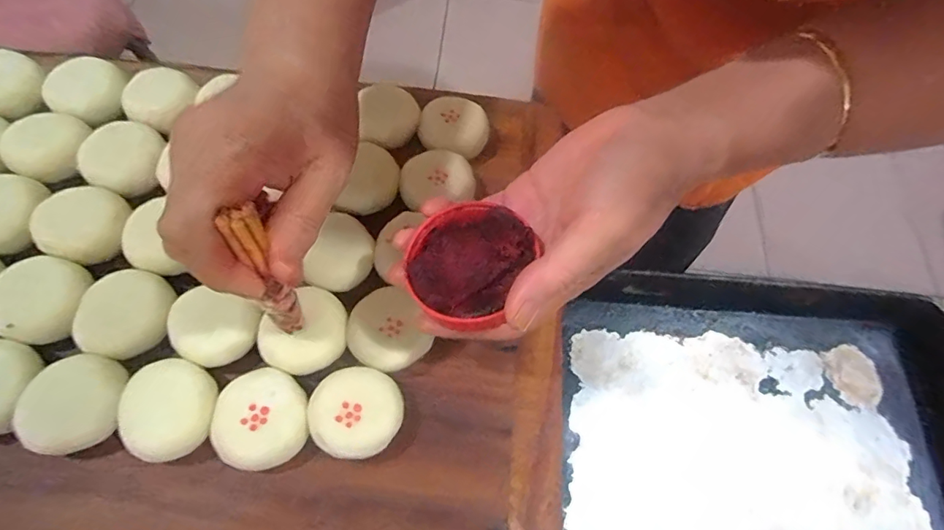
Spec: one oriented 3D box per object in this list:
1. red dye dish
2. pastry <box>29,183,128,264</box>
[{"bbox_3d":[-0.003,-0.003,0.246,0.054,0.022,0.061,31,66,12],"label":"red dye dish"},{"bbox_3d":[-0.236,-0.026,0.300,0.043,0.017,0.047,2,65,-5],"label":"pastry"}]

